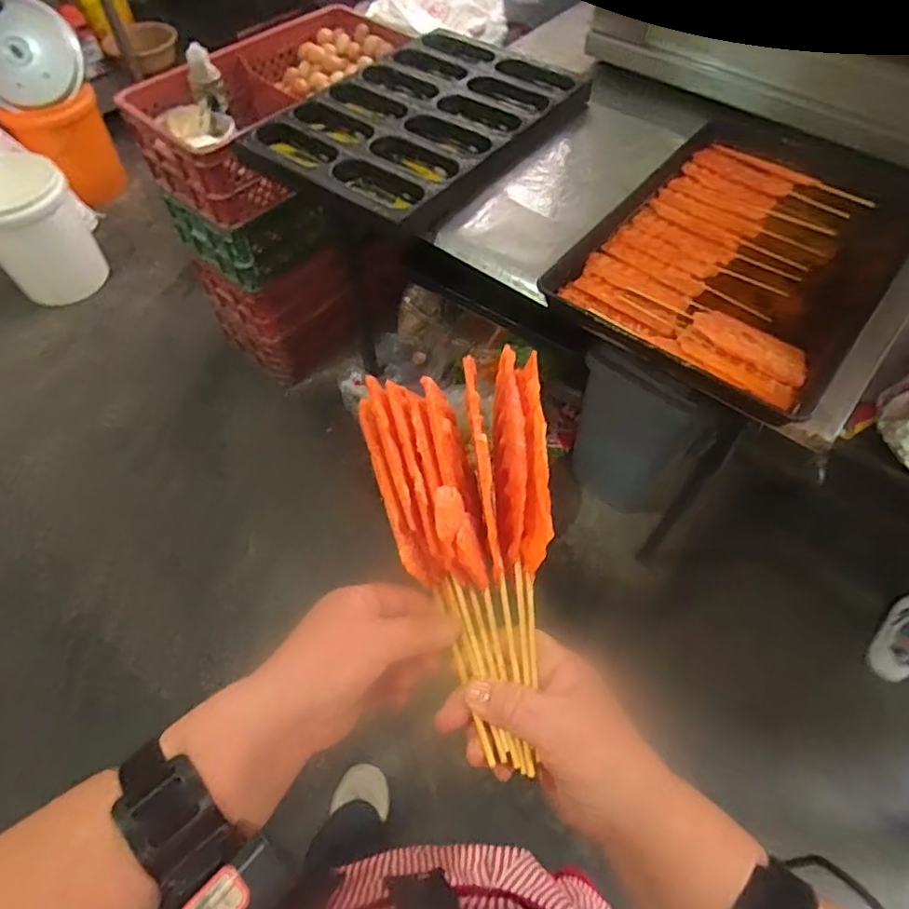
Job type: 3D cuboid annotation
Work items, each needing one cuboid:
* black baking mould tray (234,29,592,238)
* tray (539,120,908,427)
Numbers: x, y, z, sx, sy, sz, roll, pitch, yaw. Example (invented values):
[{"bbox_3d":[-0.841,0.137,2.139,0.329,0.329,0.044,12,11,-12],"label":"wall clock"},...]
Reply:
[{"bbox_3d":[-0.064,-0.650,1.132,0.435,0.044,0.606,31,62,19],"label":"black baking mould tray"},{"bbox_3d":[0.468,-0.324,0.935,0.419,0.049,0.620,34,63,20],"label":"tray"}]

